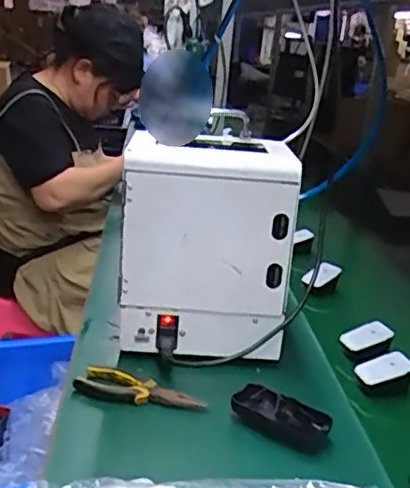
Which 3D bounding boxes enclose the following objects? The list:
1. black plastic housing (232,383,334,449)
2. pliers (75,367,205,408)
[{"bbox_3d":[0.084,0.190,0.707,0.103,0.021,0.055,20,25,38],"label":"black plastic housing"},{"bbox_3d":[-0.078,0.173,0.741,0.147,0.016,0.051,11,20,18],"label":"pliers"}]

